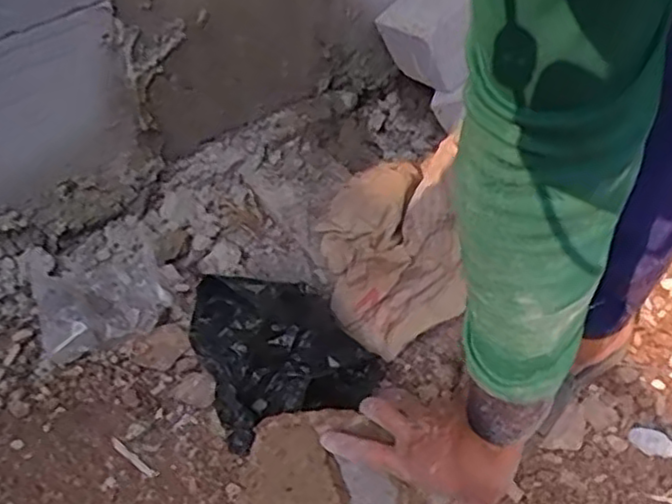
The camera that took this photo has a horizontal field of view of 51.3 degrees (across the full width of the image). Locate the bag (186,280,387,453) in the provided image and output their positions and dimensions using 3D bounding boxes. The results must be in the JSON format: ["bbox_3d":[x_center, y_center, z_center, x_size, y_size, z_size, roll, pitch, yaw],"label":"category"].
[{"bbox_3d":[-0.051,0.100,0.740,0.177,0.096,0.160,-18,56,-17],"label":"bag"}]

